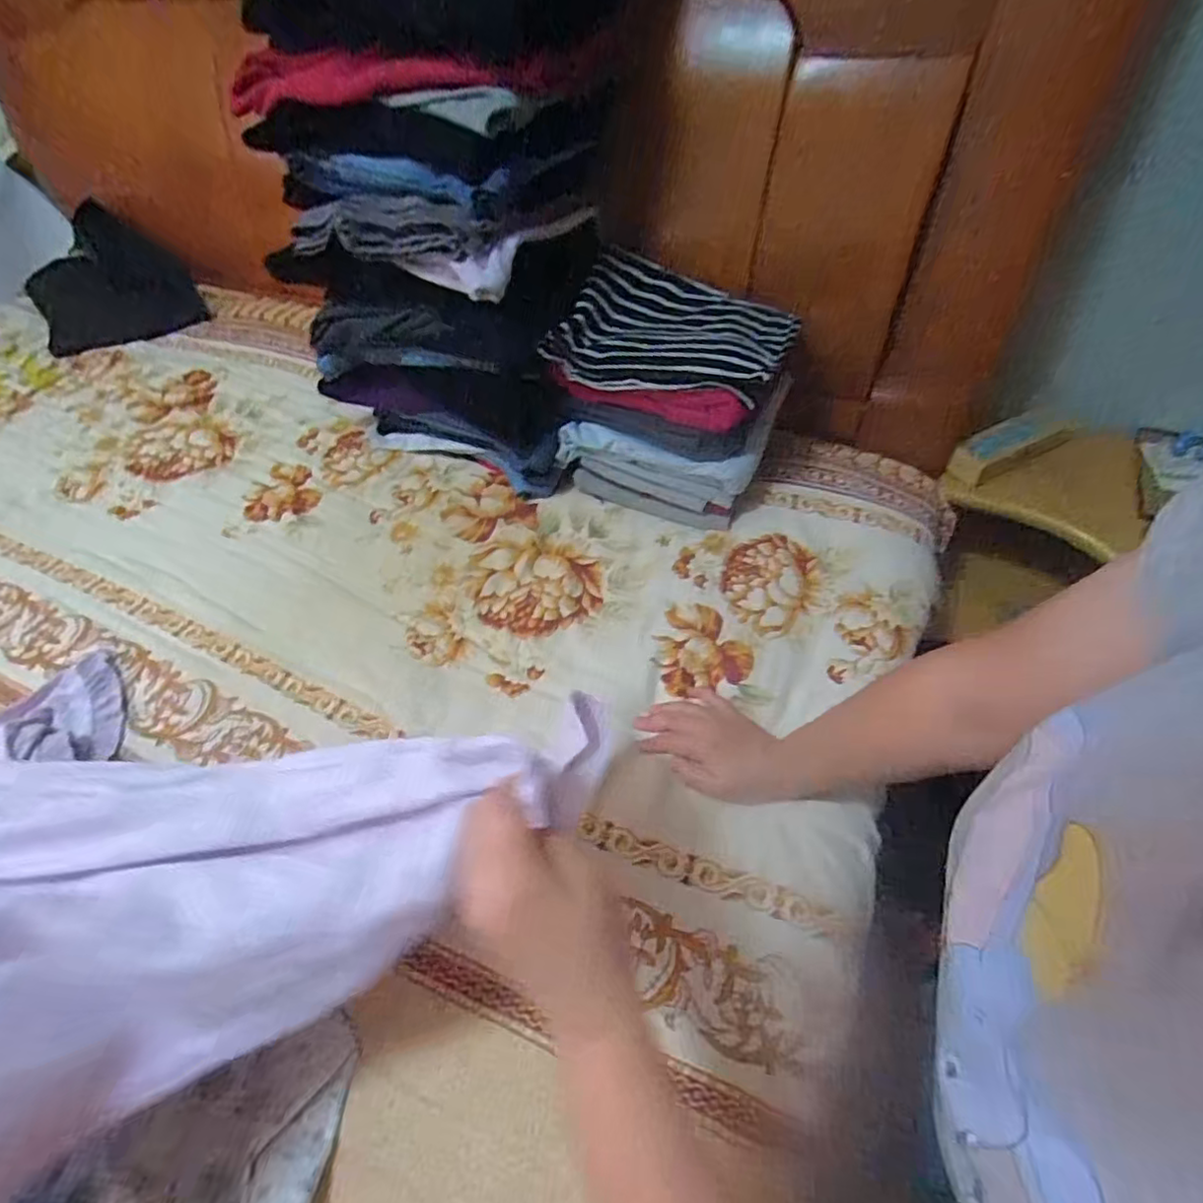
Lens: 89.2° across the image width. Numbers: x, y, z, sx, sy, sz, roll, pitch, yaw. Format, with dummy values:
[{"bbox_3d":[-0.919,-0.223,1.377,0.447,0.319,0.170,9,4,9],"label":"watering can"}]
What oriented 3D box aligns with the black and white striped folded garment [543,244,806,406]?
[{"bbox_3d":[0.090,-0.325,0.721,0.262,0.056,0.202,14,53,15],"label":"black and white striped folded garment"}]

